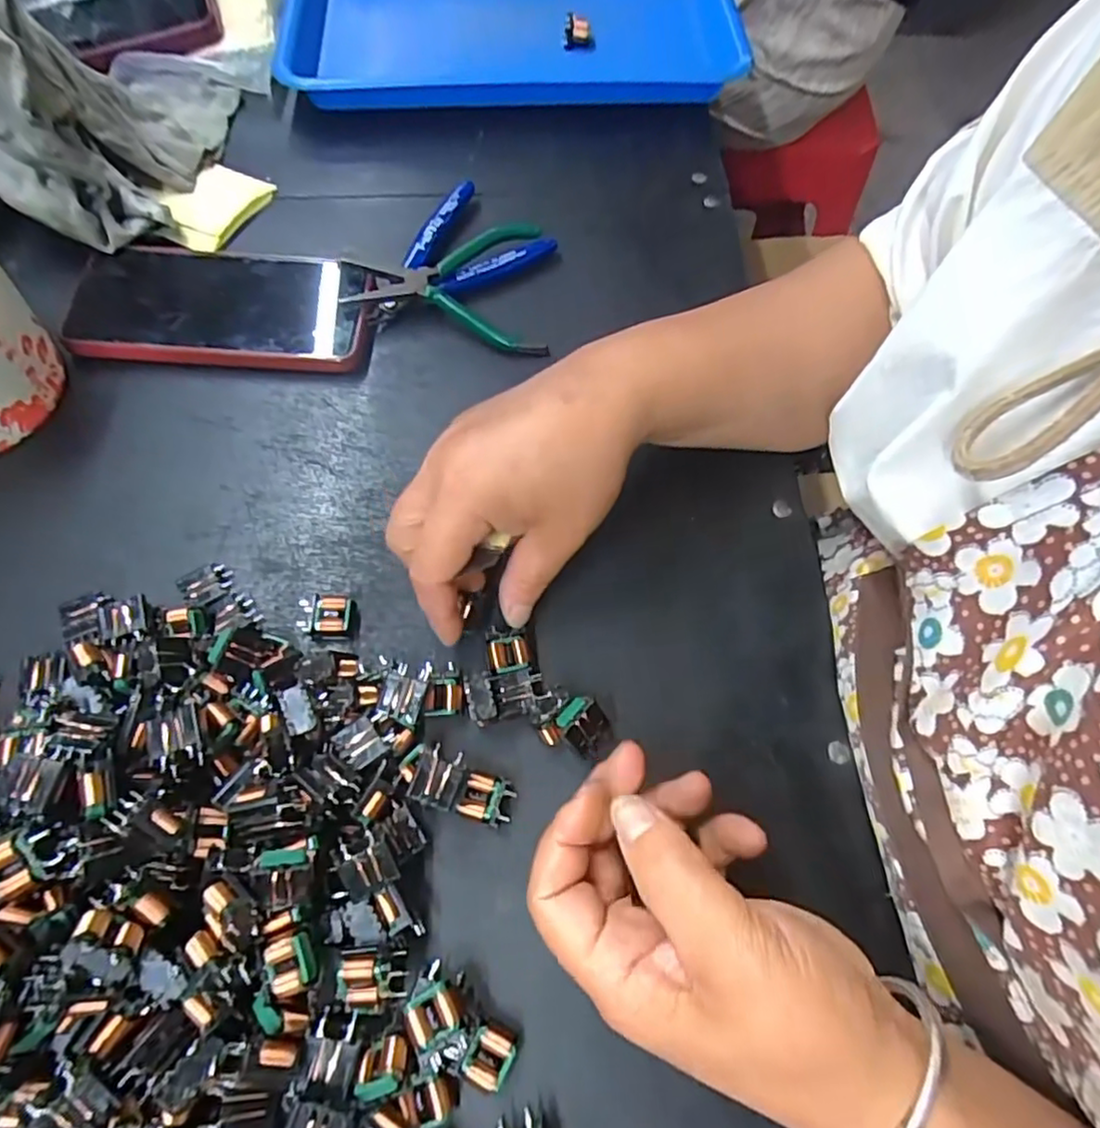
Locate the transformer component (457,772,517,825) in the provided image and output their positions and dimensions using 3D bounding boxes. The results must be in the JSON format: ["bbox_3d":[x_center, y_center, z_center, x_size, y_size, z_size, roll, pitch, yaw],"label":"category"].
[{"bbox_3d":[-0.026,0.098,0.271,0.022,0.007,0.020,16,66,6],"label":"transformer component"}]

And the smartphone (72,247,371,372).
[{"bbox_3d":[-0.195,-0.150,0.376,0.178,0.017,0.079,1,66,-1],"label":"smartphone"}]

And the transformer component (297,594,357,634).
[{"bbox_3d":[-0.104,0.025,0.303,0.024,0.009,0.018,3,66,0],"label":"transformer component"}]

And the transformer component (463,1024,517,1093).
[{"bbox_3d":[-0.022,0.178,0.235,0.016,0.011,0.017,23,67,9],"label":"transformer component"}]

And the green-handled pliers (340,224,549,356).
[{"bbox_3d":[-0.060,-0.160,0.382,0.112,0.021,0.086,-6,66,-4],"label":"green-handled pliers"}]

